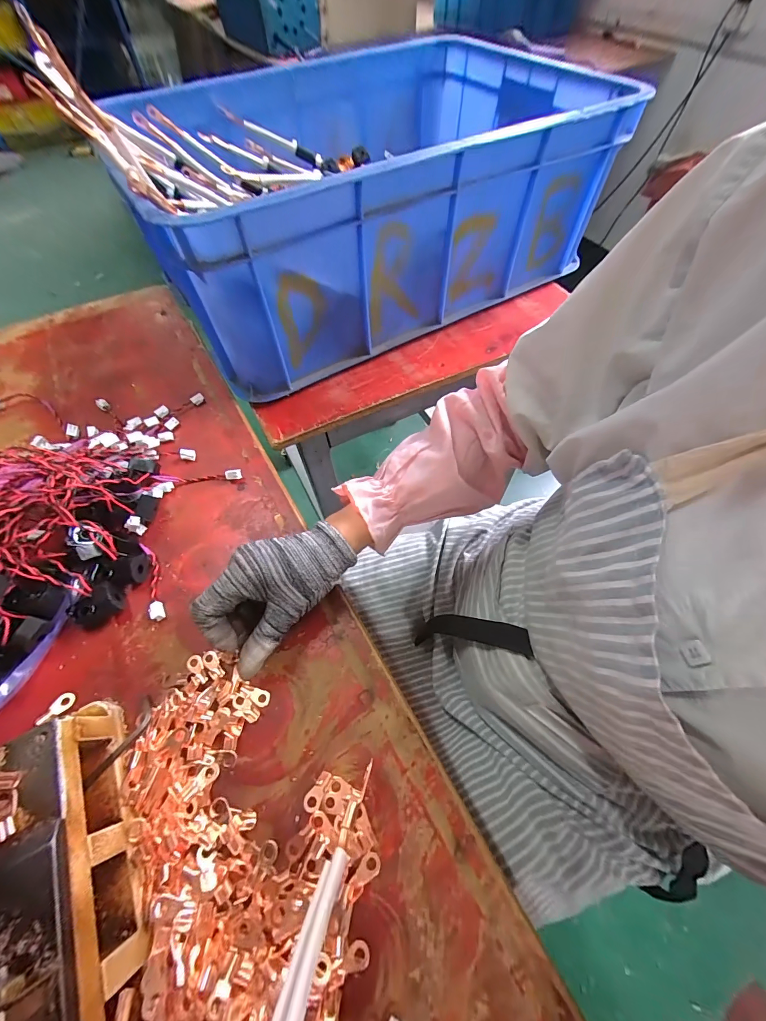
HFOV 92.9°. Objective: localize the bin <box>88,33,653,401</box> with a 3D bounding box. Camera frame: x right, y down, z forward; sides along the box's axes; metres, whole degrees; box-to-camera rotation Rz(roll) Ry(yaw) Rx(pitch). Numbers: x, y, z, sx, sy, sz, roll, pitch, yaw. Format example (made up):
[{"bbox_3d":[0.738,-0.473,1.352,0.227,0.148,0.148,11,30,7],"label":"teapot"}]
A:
[{"bbox_3d":[-0.044,-0.484,0.544,0.588,0.208,0.512,-29,64,-16],"label":"bin"}]

